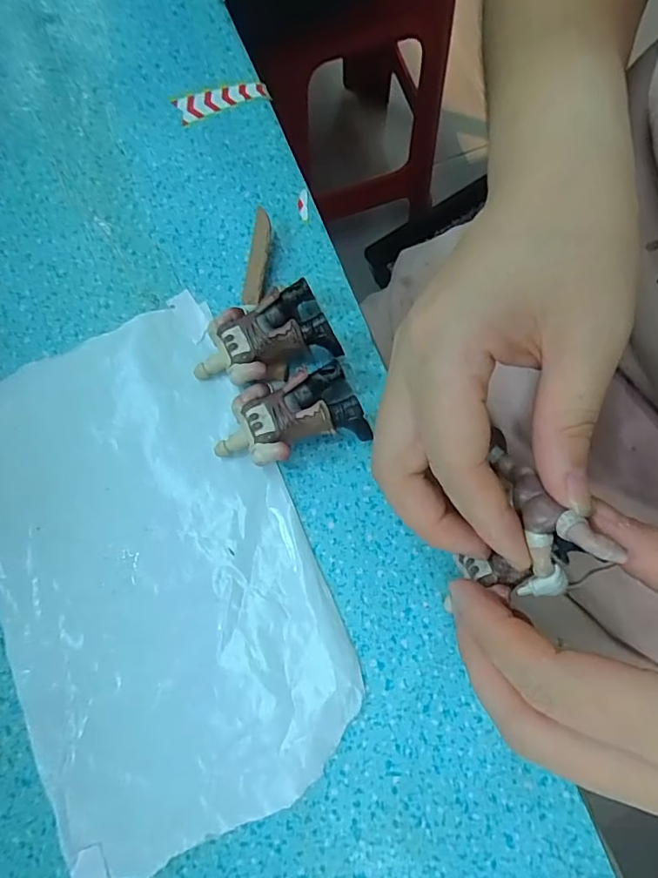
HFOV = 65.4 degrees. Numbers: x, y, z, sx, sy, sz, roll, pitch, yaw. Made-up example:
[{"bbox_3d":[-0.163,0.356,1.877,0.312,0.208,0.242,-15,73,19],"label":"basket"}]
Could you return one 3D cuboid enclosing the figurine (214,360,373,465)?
[{"bbox_3d":[-0.017,-0.008,0.208,0.058,0.022,0.034,-15,76,-5],"label":"figurine"}]

